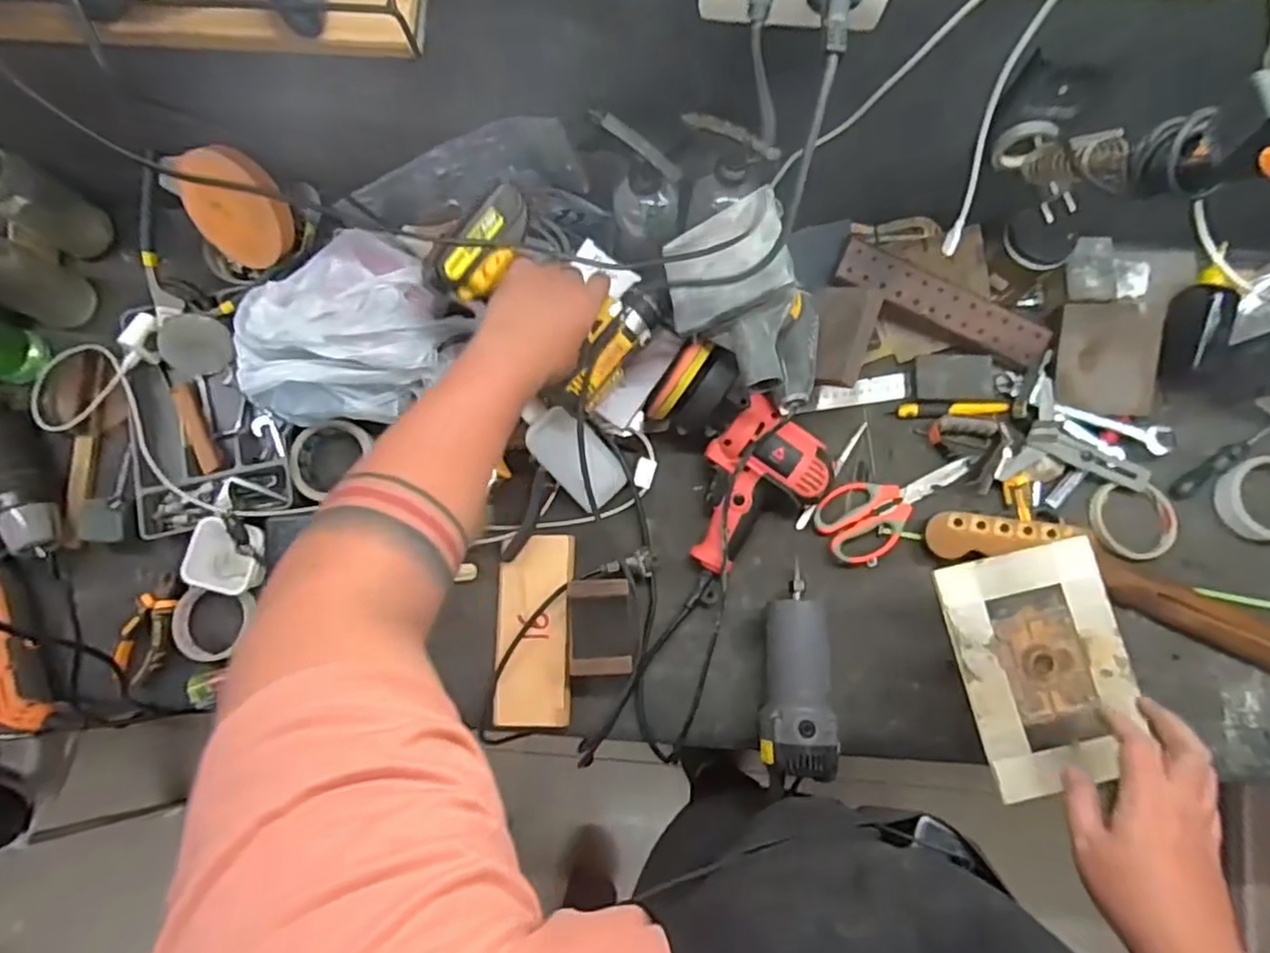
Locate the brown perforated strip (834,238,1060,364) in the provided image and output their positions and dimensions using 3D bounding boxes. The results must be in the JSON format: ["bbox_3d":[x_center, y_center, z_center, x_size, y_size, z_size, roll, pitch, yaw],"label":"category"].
[{"bbox_3d":[0.340,-0.190,0.719,0.244,0.013,0.049,24,92,-4],"label":"brown perforated strip"}]

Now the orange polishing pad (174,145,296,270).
[{"bbox_3d":[-0.426,-0.288,0.714,0.114,0.125,0.029,19,48,0],"label":"orange polishing pad"}]

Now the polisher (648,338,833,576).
[{"bbox_3d":[0.096,-0.008,0.680,0.195,0.103,0.178,38,84,7],"label":"polisher"}]

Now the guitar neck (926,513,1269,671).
[{"bbox_3d":[0.616,0.158,0.677,0.623,0.034,0.072,22,82,5],"label":"guitar neck"}]

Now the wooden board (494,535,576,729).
[{"bbox_3d":[-0.108,0.164,0.699,0.080,0.017,0.197,0,81,2],"label":"wooden board"}]

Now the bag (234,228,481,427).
[{"bbox_3d":[-0.302,-0.156,0.691,0.227,0.129,0.184,-26,81,-3],"label":"bag"}]

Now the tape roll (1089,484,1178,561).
[{"bbox_3d":[0.543,0.050,0.713,0.096,0.019,0.081,-1,81,1],"label":"tape roll"}]

